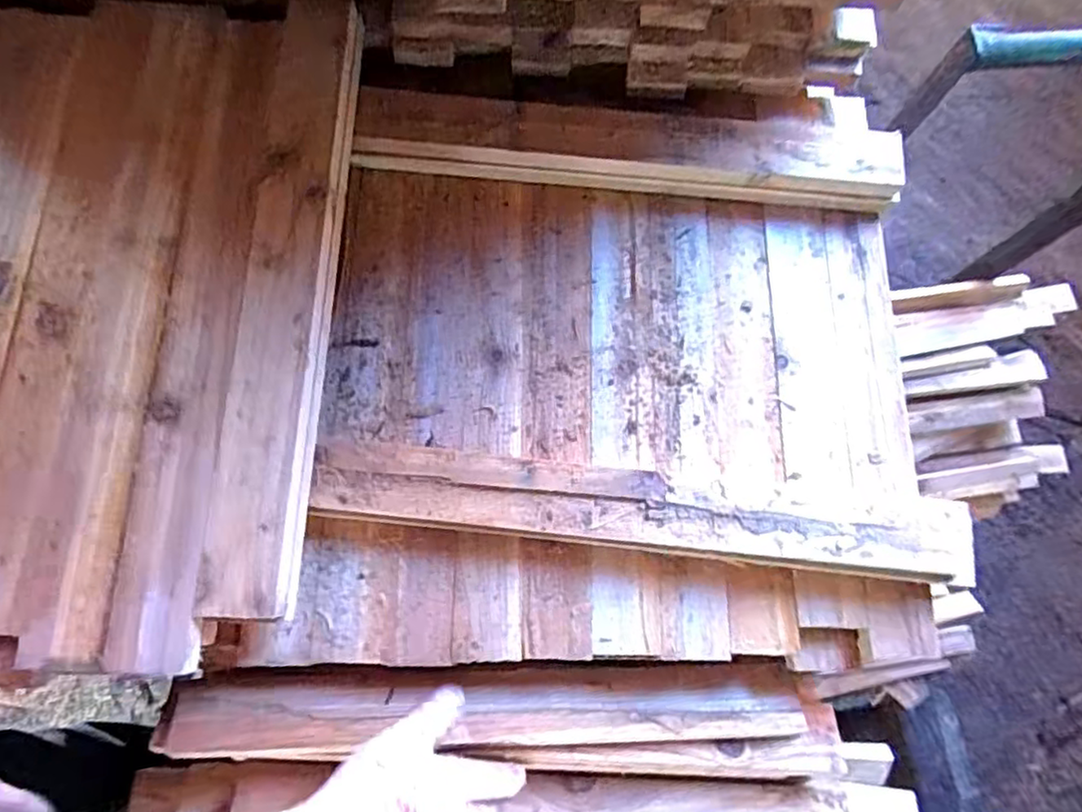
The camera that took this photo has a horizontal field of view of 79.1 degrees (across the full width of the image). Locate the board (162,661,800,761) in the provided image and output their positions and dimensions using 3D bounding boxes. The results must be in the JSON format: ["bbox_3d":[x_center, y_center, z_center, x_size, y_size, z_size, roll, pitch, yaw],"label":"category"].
[{"bbox_3d":[-0.036,0.237,0.511,0.486,0.012,0.053,0,55,-6],"label":"board"}]

